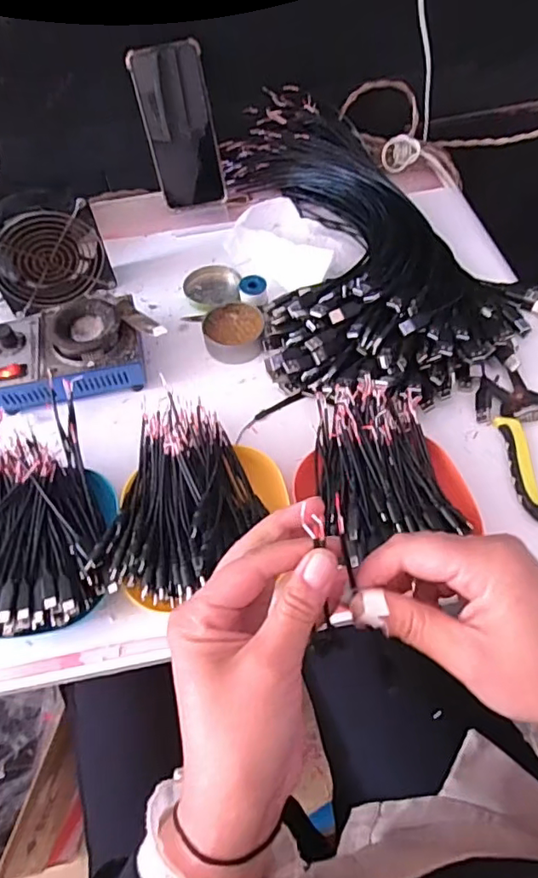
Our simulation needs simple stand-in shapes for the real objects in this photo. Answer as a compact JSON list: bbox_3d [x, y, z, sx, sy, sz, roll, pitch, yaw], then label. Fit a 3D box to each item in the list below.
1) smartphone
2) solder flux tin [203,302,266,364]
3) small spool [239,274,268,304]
[{"bbox_3d":[-0.102,-0.357,0.640,0.077,0.167,0.015,-11,40,-1],"label":"smartphone"},{"bbox_3d":[-0.036,-0.112,0.578,0.061,0.024,0.063,-1,59,2],"label":"solder flux tin"},{"bbox_3d":[-0.017,-0.163,0.604,0.030,0.020,0.027,-2,59,2],"label":"small spool"}]

